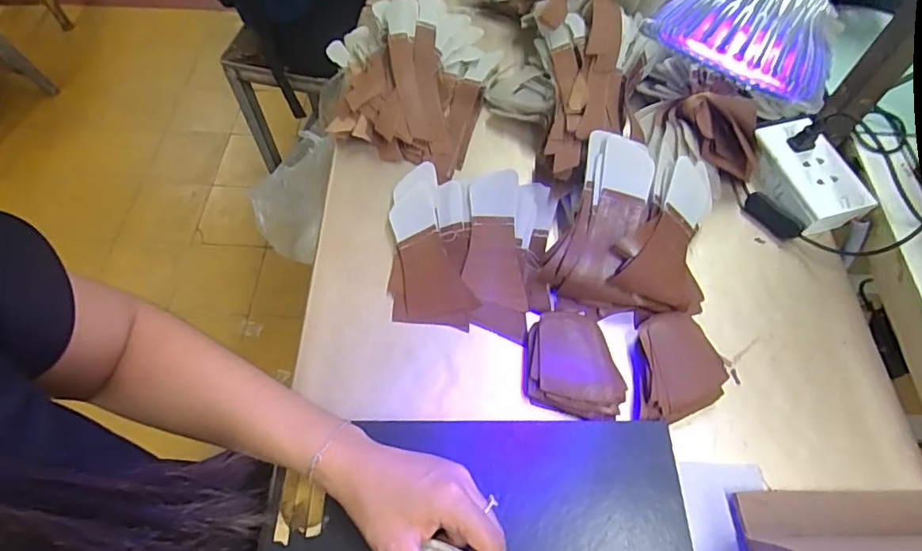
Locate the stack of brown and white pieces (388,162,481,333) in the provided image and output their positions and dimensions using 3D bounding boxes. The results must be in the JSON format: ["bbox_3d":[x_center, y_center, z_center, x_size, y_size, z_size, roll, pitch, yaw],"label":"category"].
[{"bbox_3d":[-0.030,-0.032,0.511,0.078,0.028,0.169,-4,61,-3],"label":"stack of brown and white pieces"}]

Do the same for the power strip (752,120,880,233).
[{"bbox_3d":[0.361,-0.105,0.552,0.080,0.035,0.126,-20,63,-12],"label":"power strip"}]

